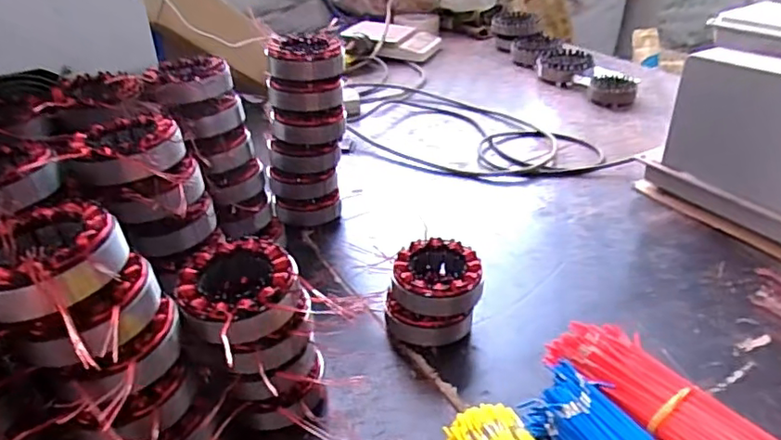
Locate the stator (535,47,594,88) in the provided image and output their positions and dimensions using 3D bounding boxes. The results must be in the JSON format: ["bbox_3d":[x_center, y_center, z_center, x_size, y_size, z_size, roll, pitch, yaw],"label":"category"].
[{"bbox_3d":[0.373,-0.326,1.268,0.117,0.049,0.143,5,32,13],"label":"stator"}]

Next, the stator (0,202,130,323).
[{"bbox_3d":[-0.204,0.022,0.354,0.083,0.032,0.086,-22,37,-29],"label":"stator"}]

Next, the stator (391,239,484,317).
[{"bbox_3d":[0.044,0.057,0.574,0.084,0.040,0.077,-1,31,1],"label":"stator"}]

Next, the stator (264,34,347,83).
[{"bbox_3d":[-0.098,-0.186,0.682,0.089,0.037,0.070,-4,31,-4],"label":"stator"}]

